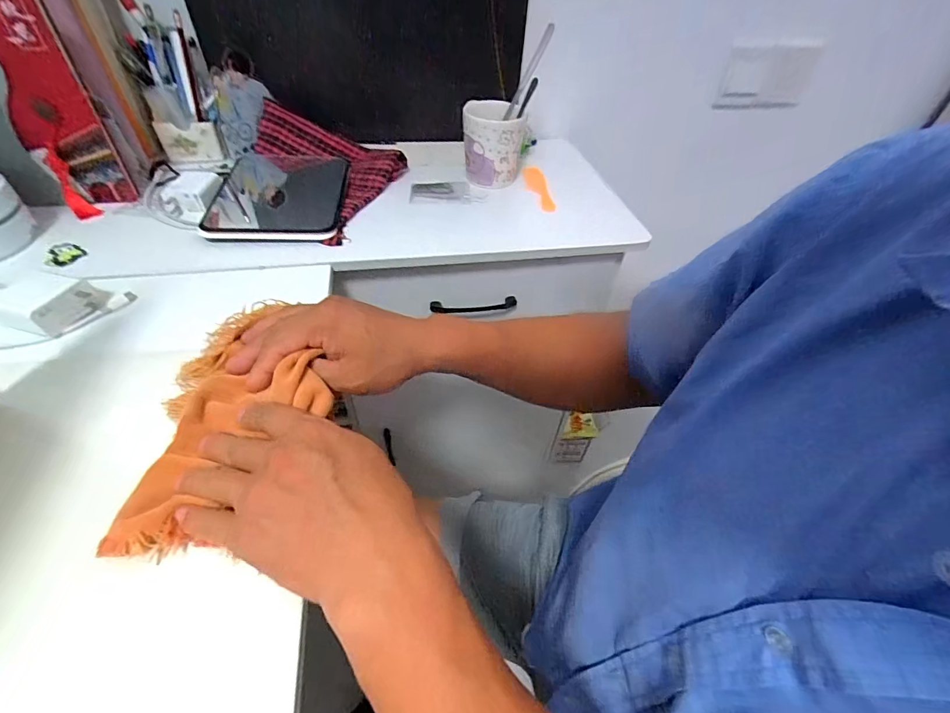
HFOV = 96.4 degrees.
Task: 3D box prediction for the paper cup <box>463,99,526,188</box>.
[{"bbox_3d":[0.023,-0.299,0.595,0.081,0.091,0.090,1,47,-3],"label":"paper cup"}]

